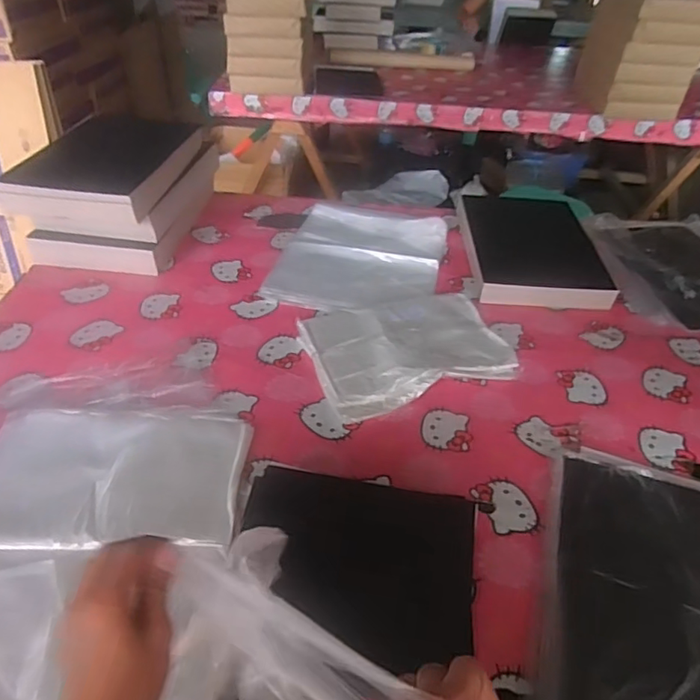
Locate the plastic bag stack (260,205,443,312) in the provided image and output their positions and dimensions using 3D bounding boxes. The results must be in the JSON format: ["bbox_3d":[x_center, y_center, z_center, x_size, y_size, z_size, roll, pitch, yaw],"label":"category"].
[{"bbox_3d":[0.024,-0.192,1.173,0.319,0.029,0.375,11,43,8],"label":"plastic bag stack"}]

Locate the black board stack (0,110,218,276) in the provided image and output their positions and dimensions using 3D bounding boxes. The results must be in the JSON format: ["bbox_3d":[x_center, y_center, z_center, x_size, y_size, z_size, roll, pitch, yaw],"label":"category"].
[{"bbox_3d":[-0.483,-0.337,1.193,0.268,0.175,0.432,6,39,2],"label":"black board stack"}]

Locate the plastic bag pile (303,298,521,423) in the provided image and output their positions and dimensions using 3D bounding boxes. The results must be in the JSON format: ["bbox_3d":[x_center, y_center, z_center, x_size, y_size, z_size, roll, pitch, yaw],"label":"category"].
[{"bbox_3d":[0.096,-0.011,0.935,0.319,0.042,0.231,-12,42,-18],"label":"plastic bag pile"}]

